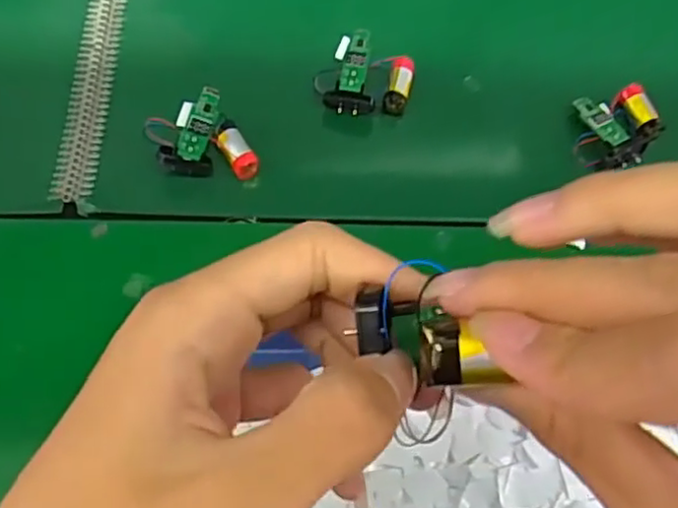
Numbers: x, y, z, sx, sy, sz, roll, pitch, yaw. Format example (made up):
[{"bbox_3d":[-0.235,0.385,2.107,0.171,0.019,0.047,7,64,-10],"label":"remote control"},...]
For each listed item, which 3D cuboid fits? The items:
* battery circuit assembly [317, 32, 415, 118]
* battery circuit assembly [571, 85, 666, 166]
[{"bbox_3d":[0.017,-0.114,0.443,0.061,0.034,0.047,10,64,-2],"label":"battery circuit assembly"},{"bbox_3d":[0.179,-0.080,0.437,0.054,0.016,0.051,-10,67,-11],"label":"battery circuit assembly"}]

